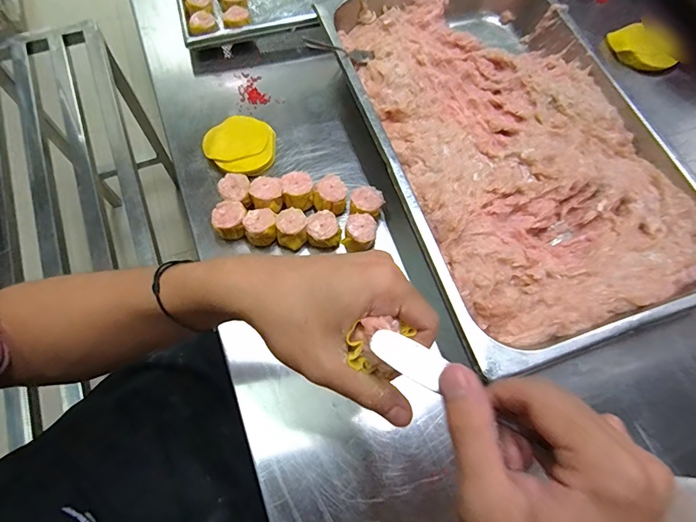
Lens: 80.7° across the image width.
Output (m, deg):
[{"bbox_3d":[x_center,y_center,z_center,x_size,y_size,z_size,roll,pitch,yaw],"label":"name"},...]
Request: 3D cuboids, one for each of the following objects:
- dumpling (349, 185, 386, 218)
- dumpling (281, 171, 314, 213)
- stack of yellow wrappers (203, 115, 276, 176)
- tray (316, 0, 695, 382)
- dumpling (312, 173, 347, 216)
[{"bbox_3d":[0.020,-0.064,0.481,0.036,0.032,0.045,33,69,11],"label":"dumpling"},{"bbox_3d":[-0.059,-0.080,0.483,0.035,0.030,0.038,-5,67,-5],"label":"dumpling"},{"bbox_3d":[-0.135,-0.146,0.519,0.095,0.018,0.081,40,71,14],"label":"stack of yellow wrappers"},{"bbox_3d":[0.191,-0.155,0.508,0.327,0.067,0.523,-16,69,-9],"label":"tray"},{"bbox_3d":[-0.022,-0.076,0.485,0.040,0.033,0.045,-3,67,-4],"label":"dumpling"}]

